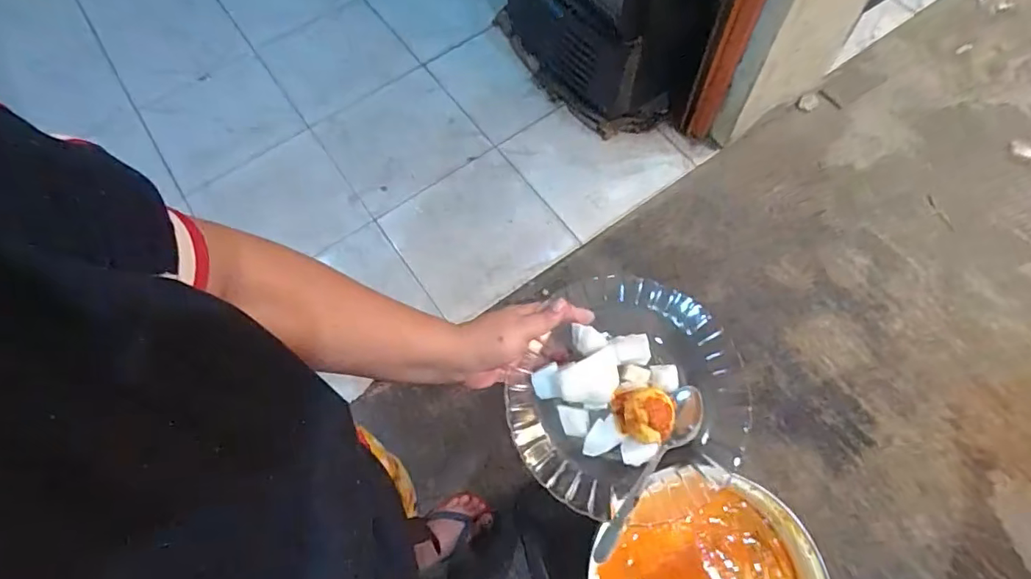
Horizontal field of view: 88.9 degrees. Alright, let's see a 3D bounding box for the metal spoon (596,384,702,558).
[{"bbox_3d":[0.119,0.160,0.454,0.032,0.026,0.166,29,72,15],"label":"metal spoon"}]

